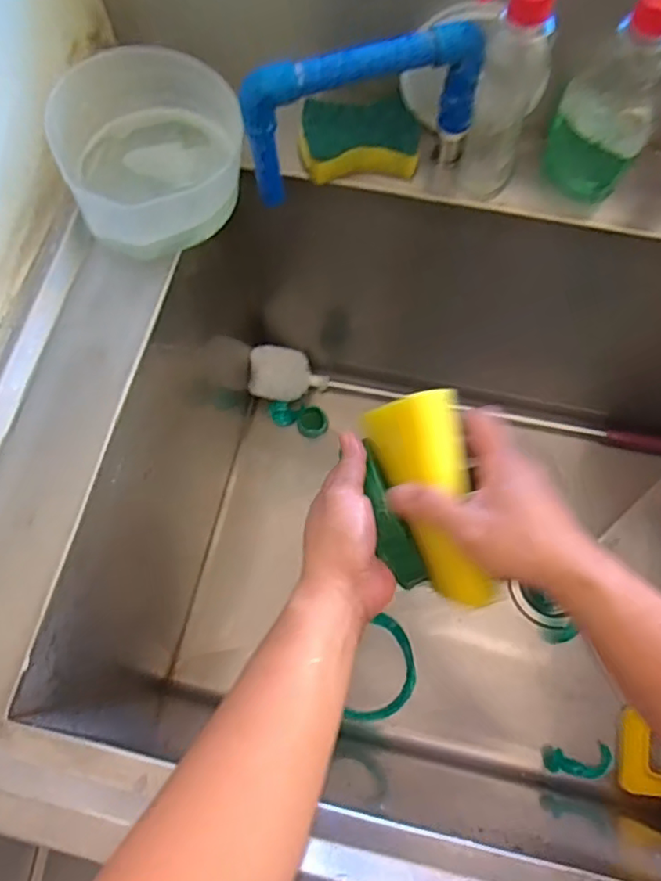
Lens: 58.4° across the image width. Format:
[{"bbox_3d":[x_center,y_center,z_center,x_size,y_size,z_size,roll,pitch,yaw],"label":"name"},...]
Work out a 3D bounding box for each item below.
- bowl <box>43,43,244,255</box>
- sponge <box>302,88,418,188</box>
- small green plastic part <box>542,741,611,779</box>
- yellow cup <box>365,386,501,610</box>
[{"bbox_3d":[-0.140,-0.228,0.460,0.131,0.074,0.142,0,71,0],"label":"bowl"},{"bbox_3d":[0.023,-0.259,0.505,0.096,0.027,0.067,-7,71,-2],"label":"sponge"},{"bbox_3d":[0.291,0.378,0.696,0.075,0.021,0.037,-7,71,-2],"label":"small green plastic part"},{"bbox_3d":[0.073,0.042,0.415,0.053,0.065,0.145,-15,84,-5],"label":"yellow cup"}]

